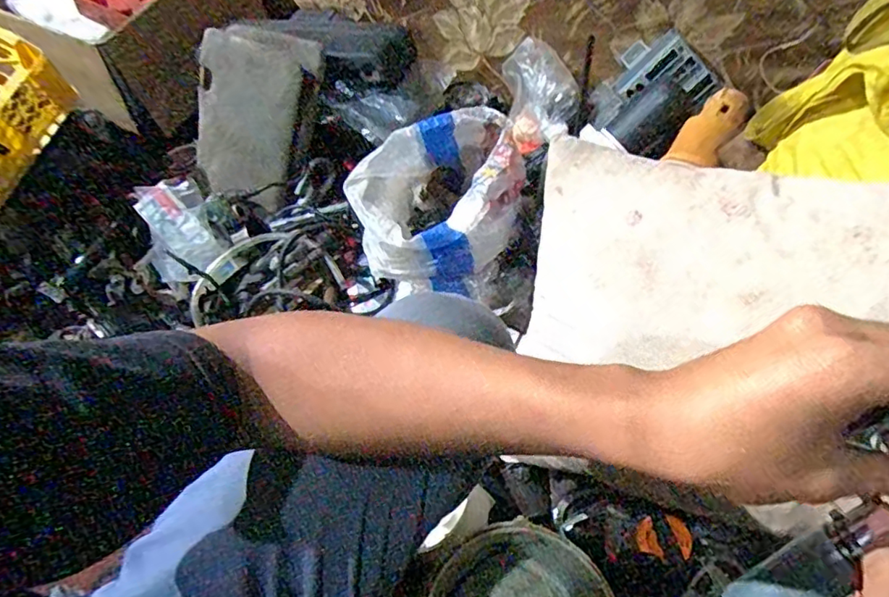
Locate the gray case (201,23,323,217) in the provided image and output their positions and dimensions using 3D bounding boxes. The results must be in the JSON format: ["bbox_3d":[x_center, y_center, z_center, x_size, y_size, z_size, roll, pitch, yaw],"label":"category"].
[{"bbox_3d":[-0.278,-0.262,0.791,0.151,0.240,0.049,16,17,-9],"label":"gray case"}]

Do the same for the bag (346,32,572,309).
[{"bbox_3d":[0.037,-0.206,0.805,0.207,0.125,0.409,23,63,14],"label":"bag"}]

